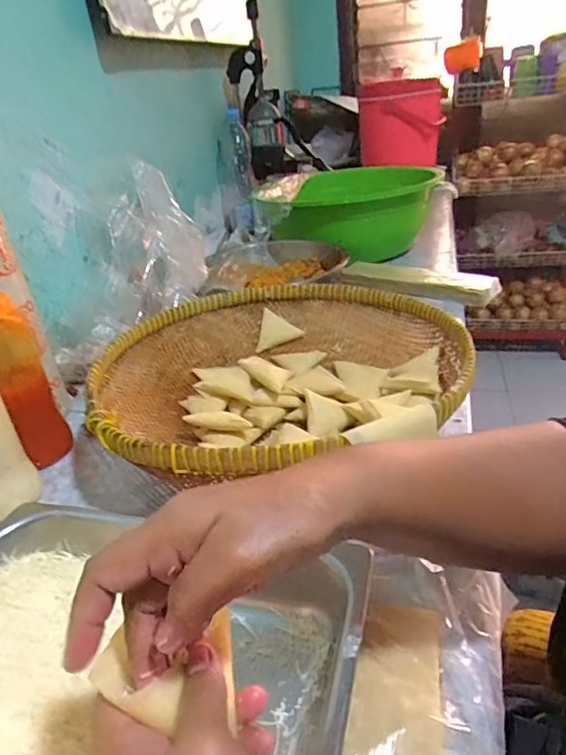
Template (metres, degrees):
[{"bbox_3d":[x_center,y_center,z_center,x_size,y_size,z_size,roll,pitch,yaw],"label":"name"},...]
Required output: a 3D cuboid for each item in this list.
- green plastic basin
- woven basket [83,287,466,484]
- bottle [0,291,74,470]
[{"bbox_3d":[0.171,-0.367,1.239,0.338,0.204,0.363,9,31,28],"label":"green plastic basin"},{"bbox_3d":[0.000,-0.003,0.635,0.428,0.113,0.436,-6,27,3],"label":"woven basket"},{"bbox_3d":[-0.306,0.003,0.603,0.056,0.206,0.071,7,31,24],"label":"bottle"}]

